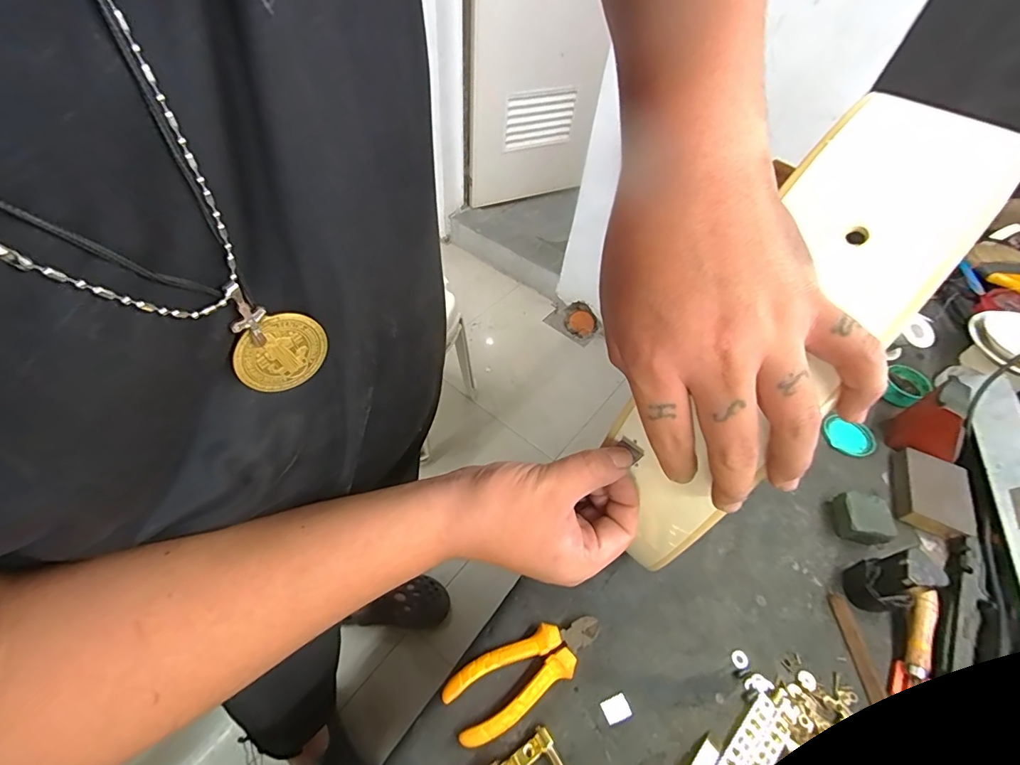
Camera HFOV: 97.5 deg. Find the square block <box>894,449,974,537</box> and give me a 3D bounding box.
[{"bbox_3d":[0.519,0.136,0.550,0.068,0.026,0.102,27,54,15],"label":"square block"}]

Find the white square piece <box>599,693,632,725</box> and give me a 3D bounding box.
[{"bbox_3d":[0.098,0.302,0.413,0.025,0.004,0.019,-14,55,-16],"label":"white square piece"}]

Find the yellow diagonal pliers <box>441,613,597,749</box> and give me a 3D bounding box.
[{"bbox_3d":[0.016,0.268,0.420,0.152,0.026,0.056,-23,58,-22],"label":"yellow diagonal pliers"}]

